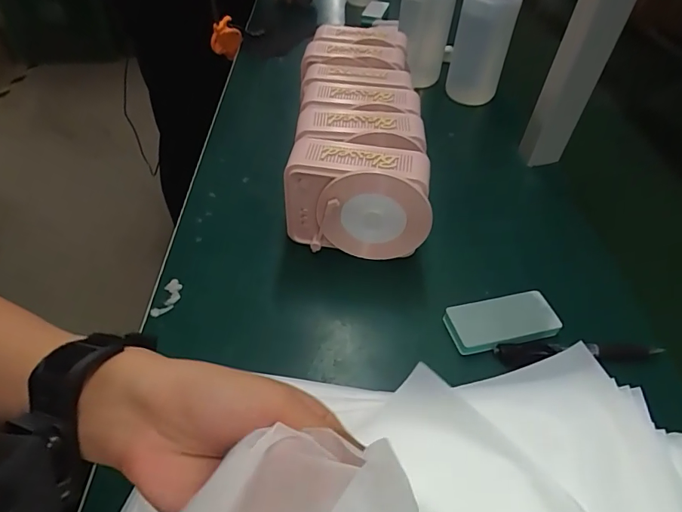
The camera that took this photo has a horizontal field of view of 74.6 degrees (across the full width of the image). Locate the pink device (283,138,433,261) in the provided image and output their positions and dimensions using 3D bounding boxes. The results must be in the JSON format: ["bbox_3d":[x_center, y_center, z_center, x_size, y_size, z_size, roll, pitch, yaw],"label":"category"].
[{"bbox_3d":[0.015,-0.044,0.430,0.133,0.114,0.058,8,46,4],"label":"pink device"}]

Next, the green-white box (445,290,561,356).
[{"bbox_3d":[0.138,0.056,0.387,0.091,0.017,0.043,-8,47,-11],"label":"green-white box"}]

